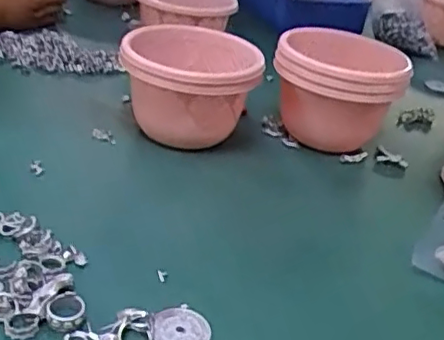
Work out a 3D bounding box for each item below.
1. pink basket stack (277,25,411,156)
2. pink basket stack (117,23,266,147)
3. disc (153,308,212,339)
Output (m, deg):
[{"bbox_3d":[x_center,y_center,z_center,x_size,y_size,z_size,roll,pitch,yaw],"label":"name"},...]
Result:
[{"bbox_3d":[0.135,-0.083,0.735,0.145,0.133,0.133,14,30,10],"label":"pink basket stack"},{"bbox_3d":[-0.036,-0.086,0.703,0.149,0.110,0.145,16,30,14],"label":"pink basket stack"},{"bbox_3d":[-0.029,0.114,0.447,0.040,0.007,0.039,6,29,-4],"label":"disc"}]

